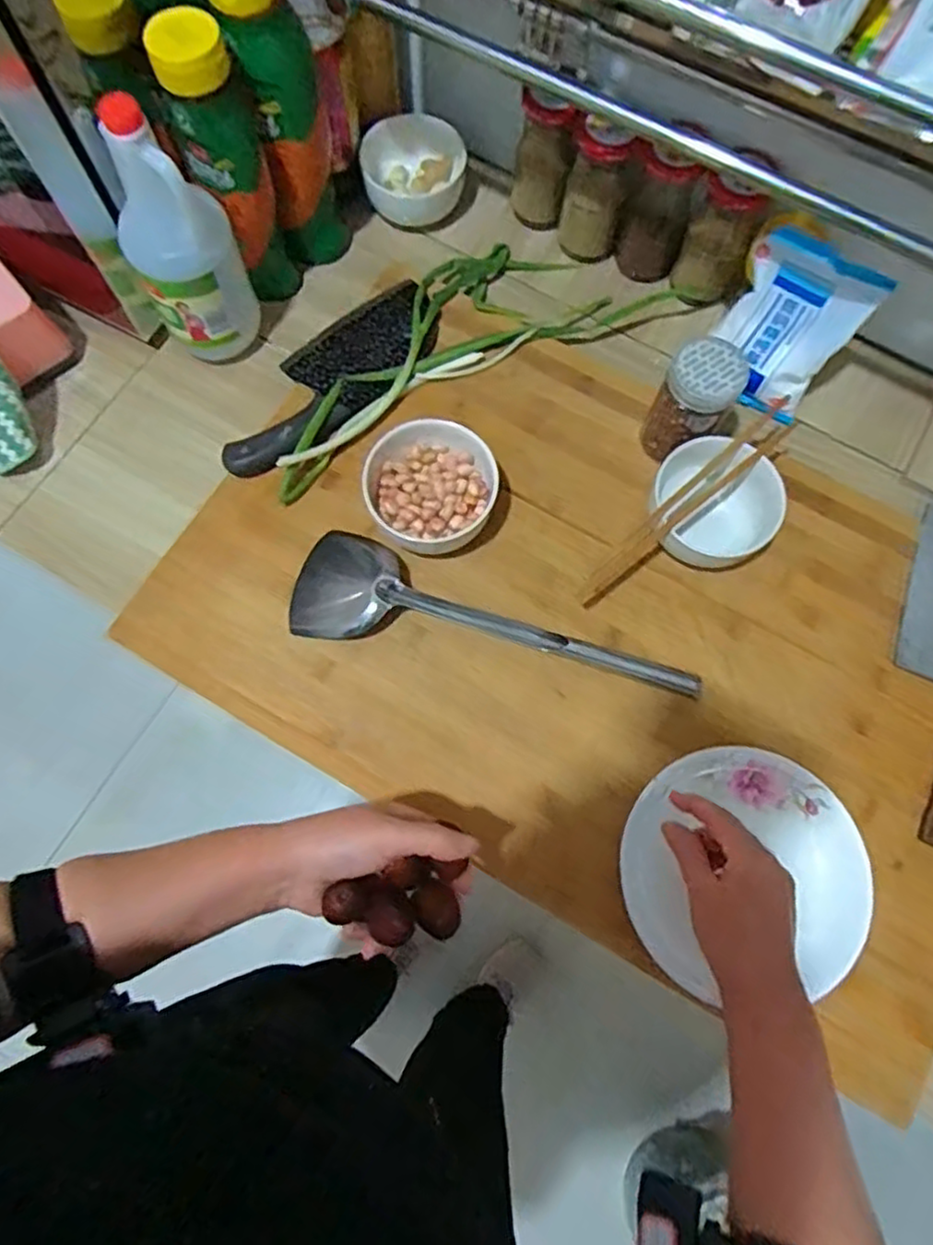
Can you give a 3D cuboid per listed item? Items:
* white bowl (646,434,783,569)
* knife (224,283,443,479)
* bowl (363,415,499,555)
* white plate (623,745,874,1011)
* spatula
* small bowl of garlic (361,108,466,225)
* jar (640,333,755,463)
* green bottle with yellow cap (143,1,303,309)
[{"bbox_3d":[0.204,-0.097,0.567,0.107,0.055,0.090,16,74,4],"label":"white bowl"},{"bbox_3d":[-0.123,-0.217,0.618,0.088,0.030,0.239,41,78,11],"label":"knife"},{"bbox_3d":[-0.029,-0.108,0.562,0.100,0.068,0.104,0,74,0],"label":"bowl"},{"bbox_3d":[0.199,0.175,0.492,0.168,0.026,0.162,0,71,-1],"label":"white plate"},{"bbox_3d":[0.025,-0.005,0.550,0.339,0.033,0.093,13,74,4],"label":"spatula"},{"bbox_3d":[-0.057,-0.465,0.688,0.098,0.045,0.118,-11,74,-3],"label":"small bowl of garlic"},{"bbox_3d":[0.181,-0.173,0.555,0.056,0.087,0.066,33,76,9],"label":"jar"},{"bbox_3d":[-0.200,-0.373,0.573,0.062,0.212,0.065,-35,77,-10],"label":"green bottle with yellow cap"}]

